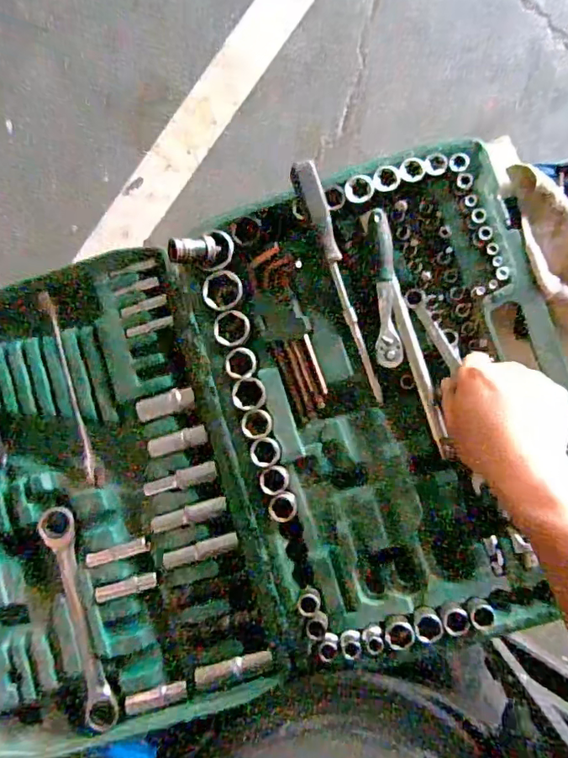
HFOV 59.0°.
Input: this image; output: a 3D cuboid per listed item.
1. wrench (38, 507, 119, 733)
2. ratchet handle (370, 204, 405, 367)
[{"bbox_3d":[-0.203,0.235,0.495,0.034,0.008,0.214,-16,86,4],"label":"wrench"},{"bbox_3d":[0.097,-0.085,0.478,0.023,0.018,0.146,-4,87,5],"label":"ratchet handle"}]

